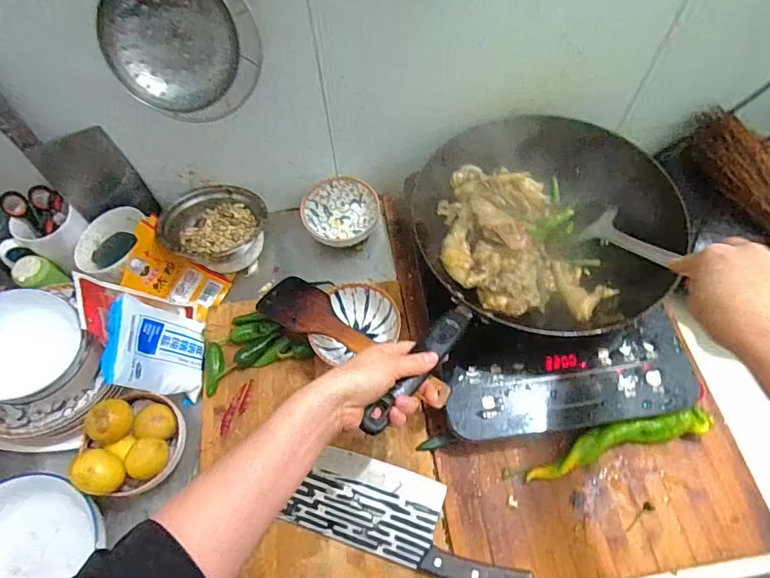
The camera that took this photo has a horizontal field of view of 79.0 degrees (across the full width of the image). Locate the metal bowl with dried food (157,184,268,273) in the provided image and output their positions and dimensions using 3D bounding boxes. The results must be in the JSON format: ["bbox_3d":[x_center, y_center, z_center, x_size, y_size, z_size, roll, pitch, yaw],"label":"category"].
[{"bbox_3d":[-0.247,-0.086,0.690,0.134,0.070,0.126,-1,61,2],"label":"metal bowl with dried food"}]

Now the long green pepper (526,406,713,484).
[{"bbox_3d":[0.272,0.180,0.551,0.221,0.039,0.036,-14,61,-6],"label":"long green pepper"}]

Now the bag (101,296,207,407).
[{"bbox_3d":[-0.282,0.077,0.586,0.022,0.132,0.101,-8,64,29],"label":"bag"}]

